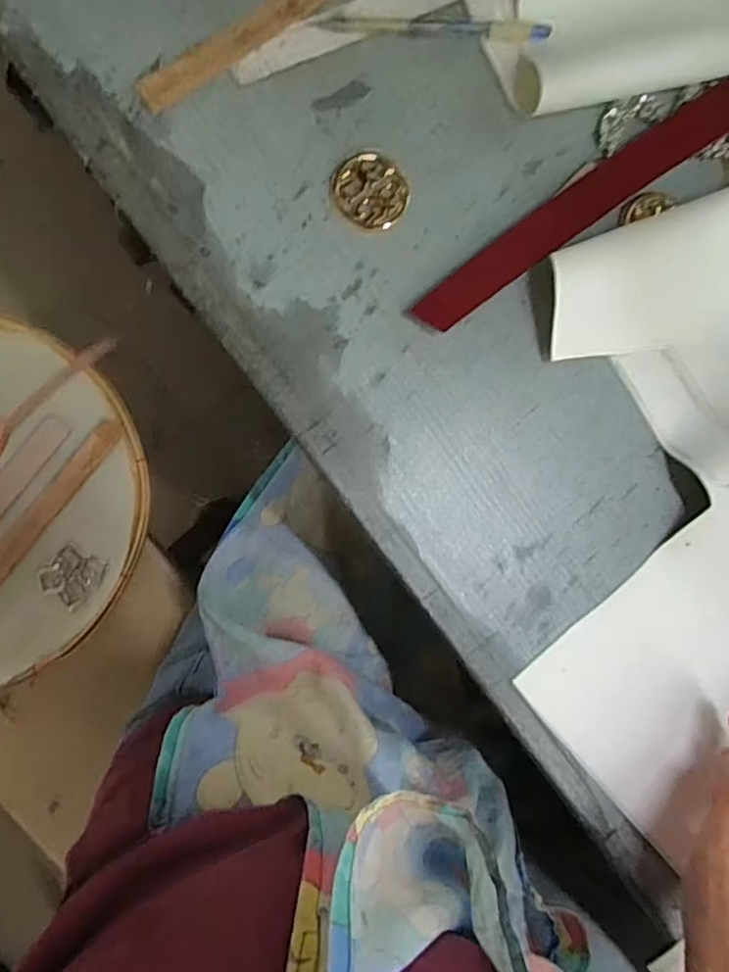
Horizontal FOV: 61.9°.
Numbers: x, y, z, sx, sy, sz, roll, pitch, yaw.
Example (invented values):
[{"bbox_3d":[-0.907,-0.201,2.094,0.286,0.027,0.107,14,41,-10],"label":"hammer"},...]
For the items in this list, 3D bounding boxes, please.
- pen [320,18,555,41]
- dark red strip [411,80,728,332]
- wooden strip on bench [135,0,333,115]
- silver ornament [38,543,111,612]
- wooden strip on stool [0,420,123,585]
[{"bbox_3d":[0.044,-0.280,0.370,0.137,0.005,0.012,-1,89,-7],"label":"pen"},{"bbox_3d":[0.138,-0.174,0.370,0.249,0.007,0.029,-36,81,-6],"label":"dark red strip"},{"bbox_3d":[-0.047,-0.287,0.363,0.205,0.007,0.023,-38,94,-6],"label":"wooden strip on bench"},{"bbox_3d":[-0.268,0.081,0.556,0.046,0.007,0.053,44,84,-5],"label":"silver ornament"},{"bbox_3d":[-0.304,0.040,0.547,0.024,0.010,0.243,39,84,-10],"label":"wooden strip on stool"}]

